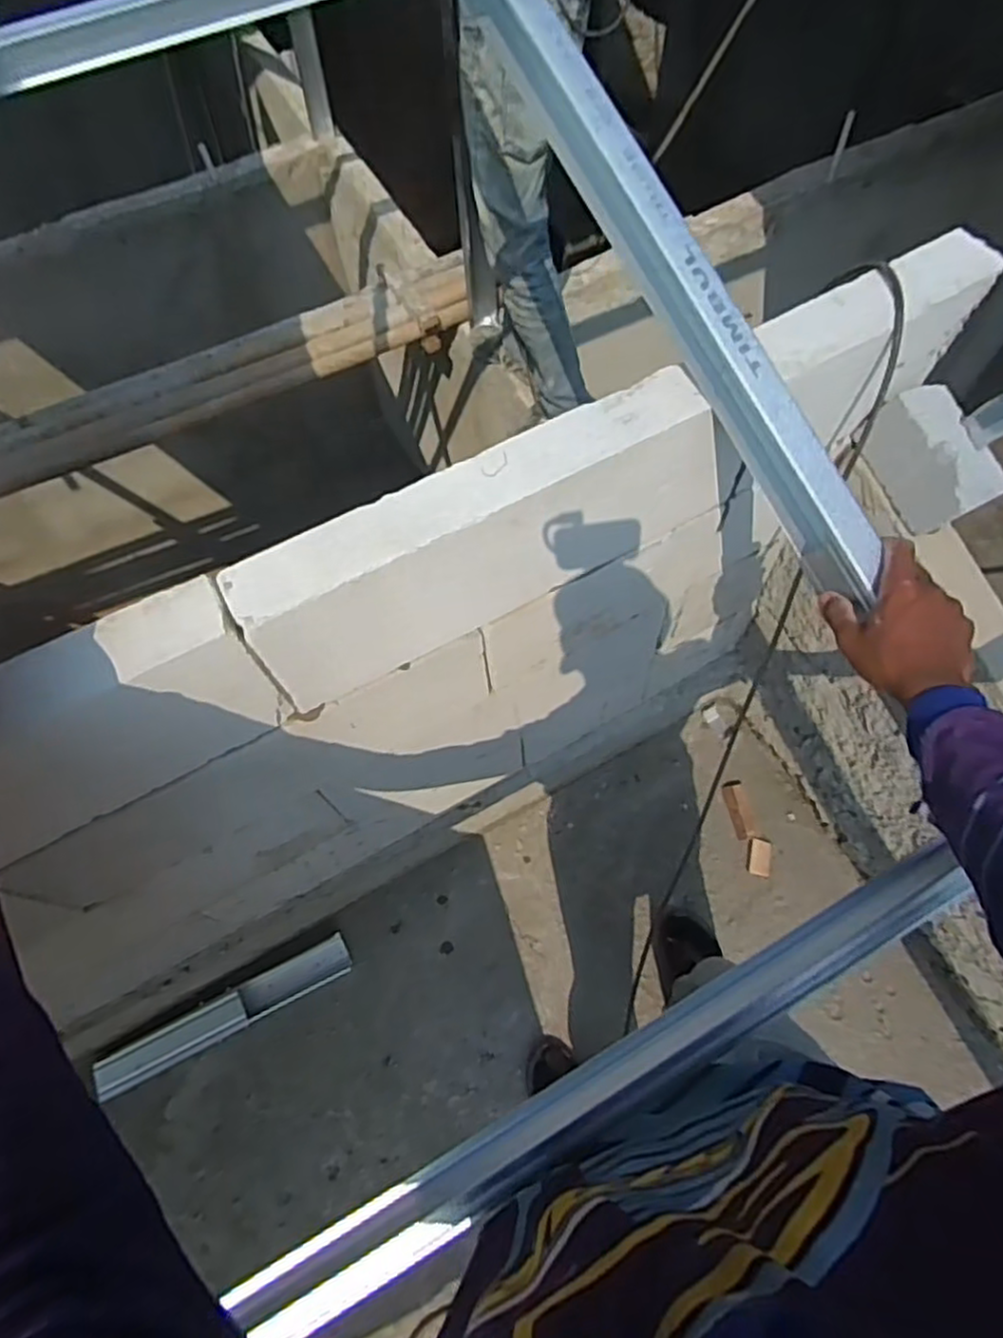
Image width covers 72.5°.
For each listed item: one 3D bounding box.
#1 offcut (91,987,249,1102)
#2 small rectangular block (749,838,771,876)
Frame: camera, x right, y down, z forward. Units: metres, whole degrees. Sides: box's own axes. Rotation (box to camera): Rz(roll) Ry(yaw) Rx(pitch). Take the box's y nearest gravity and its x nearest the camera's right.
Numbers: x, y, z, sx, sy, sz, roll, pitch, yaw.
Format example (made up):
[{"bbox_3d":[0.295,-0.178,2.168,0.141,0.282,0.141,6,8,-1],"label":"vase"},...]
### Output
[{"bbox_3d":[-0.638,0.731,1.336,0.266,0.015,0.074,-21,77,-23],"label":"offcut"},{"bbox_3d":[0.563,0.409,1.488,0.043,0.012,0.078,11,65,7],"label":"small rectangular block"}]

